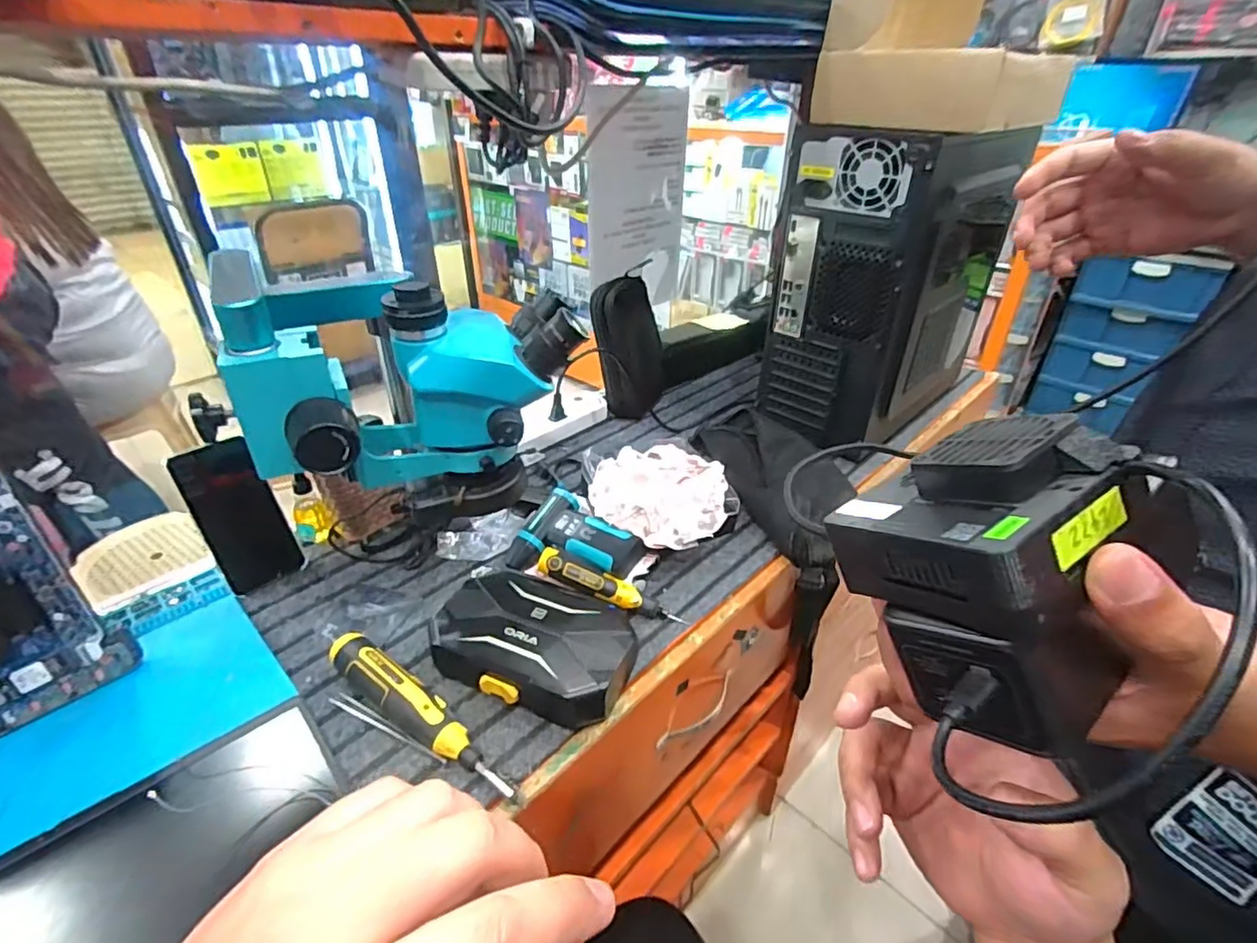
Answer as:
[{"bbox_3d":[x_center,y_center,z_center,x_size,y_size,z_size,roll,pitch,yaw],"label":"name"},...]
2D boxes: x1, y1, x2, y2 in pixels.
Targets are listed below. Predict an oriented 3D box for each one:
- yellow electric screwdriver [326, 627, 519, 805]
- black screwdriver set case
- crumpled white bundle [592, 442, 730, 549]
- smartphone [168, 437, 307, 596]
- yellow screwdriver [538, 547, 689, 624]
[{"bbox_3d":[-0.178,0.204,0.512,0.219,0.038,0.034,22,39,29],"label":"yellow electric screwdriver"},{"bbox_3d":[-0.087,0.158,0.577,0.187,0.050,0.146,16,36,23],"label":"black screwdriver set case"},{"bbox_3d":[0.034,0.024,0.701,0.155,0.040,0.142,6,34,8],"label":"crumpled white bundle"},{"bbox_3d":[-0.419,0.049,0.649,0.016,0.160,0.075,0,23,35],"label":"smartphone"},{"bbox_3d":[-0.020,0.125,0.633,0.159,0.027,0.030,23,37,7],"label":"yellow screwdriver"}]

